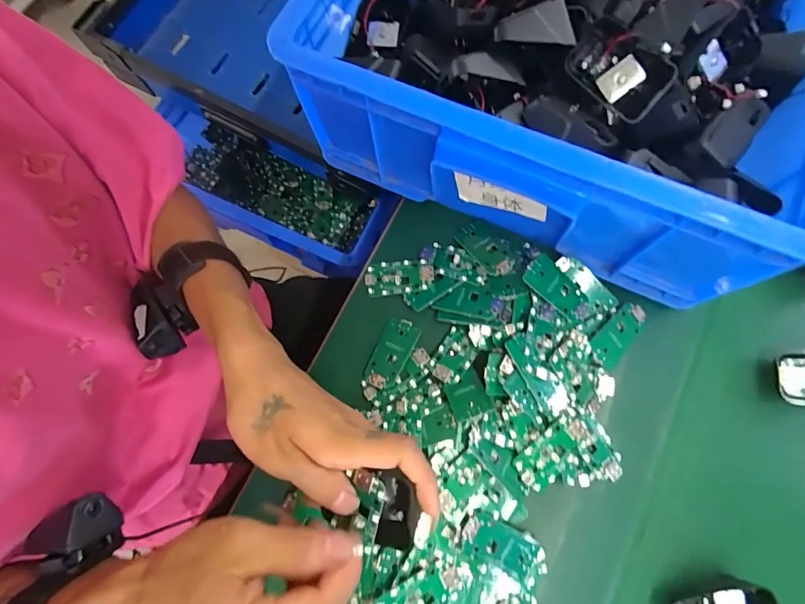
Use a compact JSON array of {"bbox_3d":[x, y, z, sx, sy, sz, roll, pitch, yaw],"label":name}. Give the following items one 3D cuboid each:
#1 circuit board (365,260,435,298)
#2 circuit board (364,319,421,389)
[{"bbox_3d":[-0.003,-0.022,0.391,0.064,0.004,0.031,-5,73,11],"label":"circuit board"},{"bbox_3d":[-0.010,0.045,0.371,0.030,0.005,0.063,27,78,7],"label":"circuit board"}]

